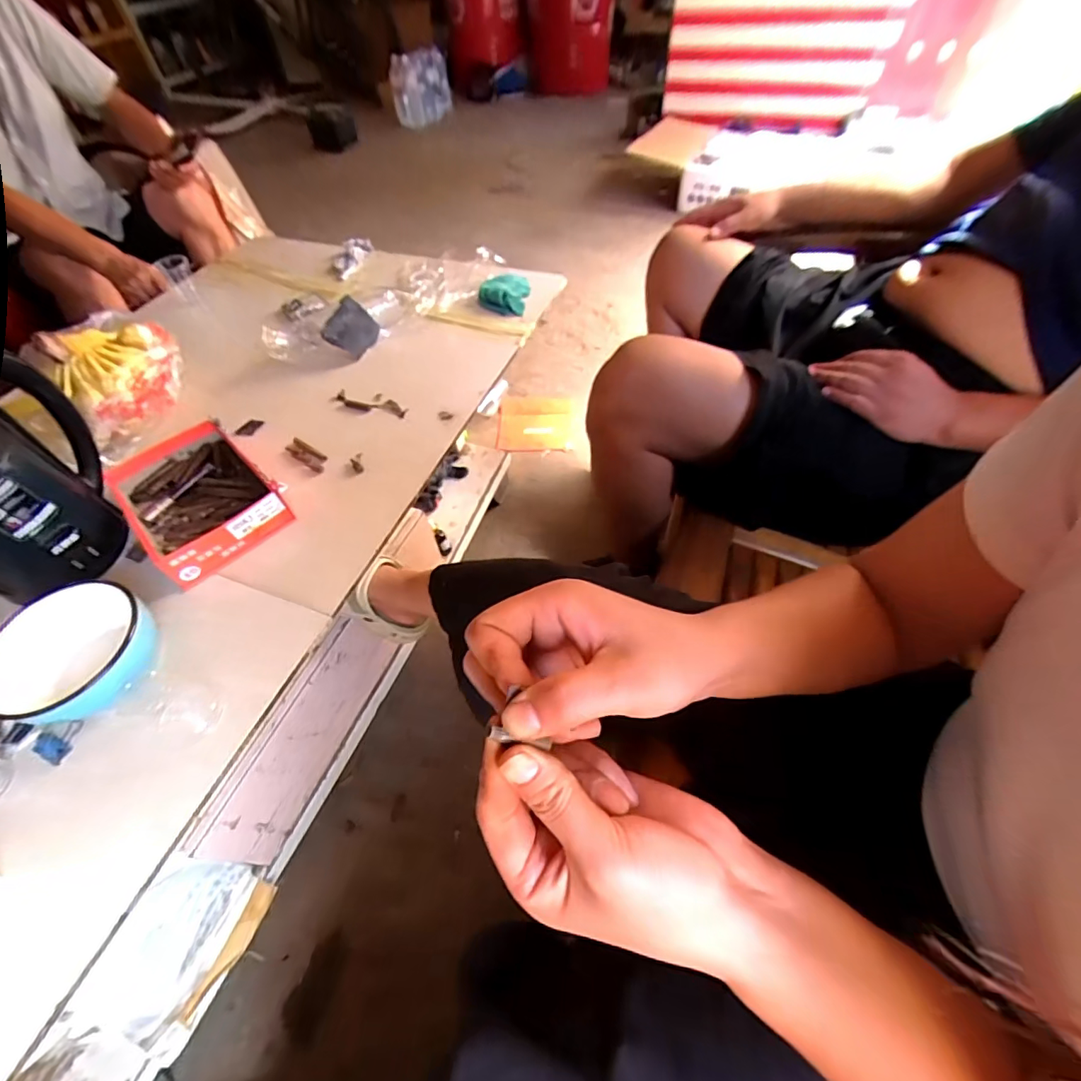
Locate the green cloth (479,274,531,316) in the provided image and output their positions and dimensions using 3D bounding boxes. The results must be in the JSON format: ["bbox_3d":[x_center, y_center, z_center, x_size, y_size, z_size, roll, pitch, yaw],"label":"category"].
[{"bbox_3d":[-0.069,-0.465,0.909,0.090,0.033,0.112,1,53,5],"label":"green cloth"}]

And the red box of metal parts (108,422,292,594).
[{"bbox_3d":[-0.446,-0.059,0.626,0.218,0.044,0.152,37,64,27],"label":"red box of metal parts"}]

